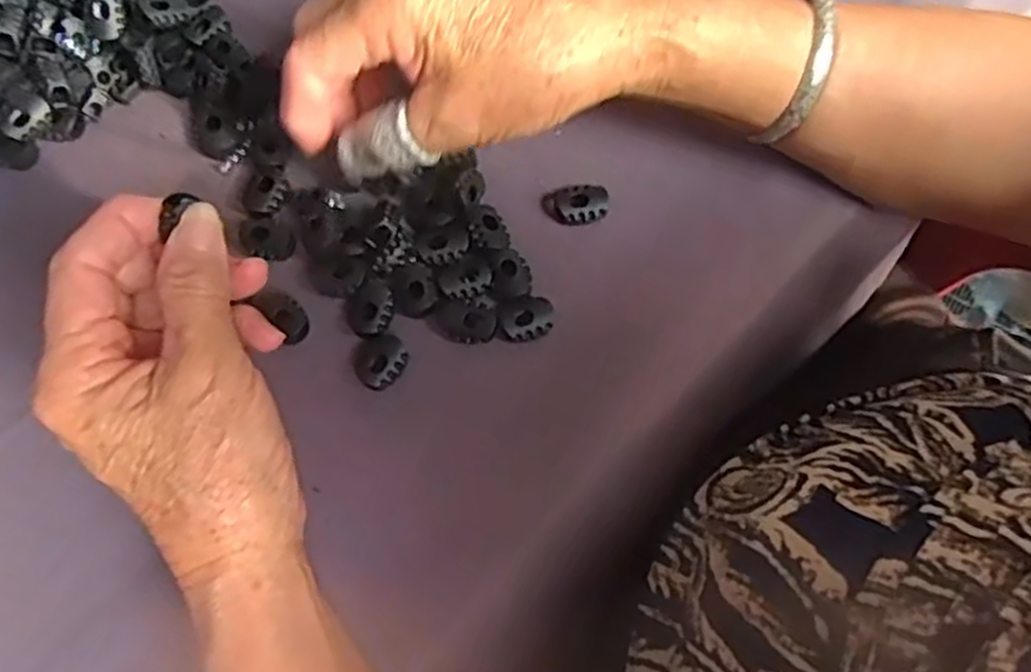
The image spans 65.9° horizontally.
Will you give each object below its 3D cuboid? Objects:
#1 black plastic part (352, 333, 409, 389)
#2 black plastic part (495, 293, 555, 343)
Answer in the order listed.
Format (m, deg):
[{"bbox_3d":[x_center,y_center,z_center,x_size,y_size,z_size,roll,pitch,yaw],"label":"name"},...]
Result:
[{"bbox_3d":[-0.054,0.010,0.318,0.021,0.009,0.020,0,72,1],"label":"black plastic part"},{"bbox_3d":[0.003,-0.007,0.321,0.023,0.004,0.018,-10,72,-3],"label":"black plastic part"}]

